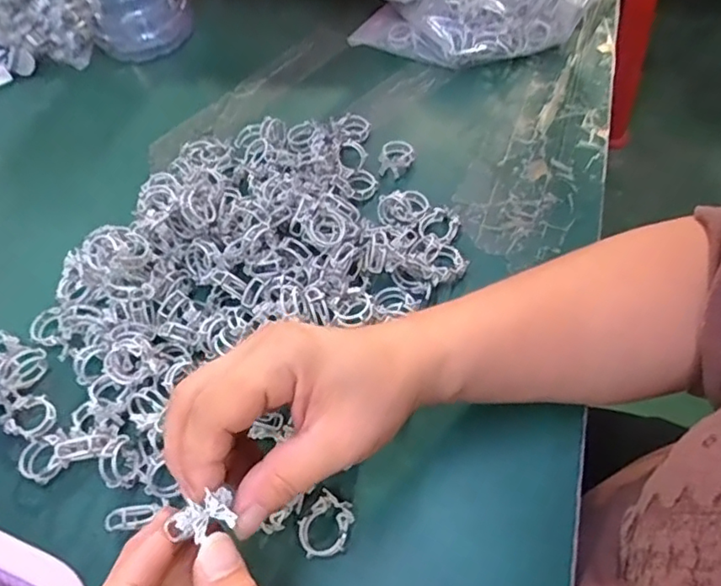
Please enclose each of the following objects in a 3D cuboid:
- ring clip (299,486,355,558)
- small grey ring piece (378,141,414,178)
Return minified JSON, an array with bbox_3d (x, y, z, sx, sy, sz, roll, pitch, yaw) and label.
[{"bbox_3d":[-0.018,0.124,0.295,0.025,0.009,0.032,23,62,20],"label":"ring clip"},{"bbox_3d":[0.029,-0.106,0.440,0.025,0.011,0.034,14,59,15],"label":"small grey ring piece"}]

